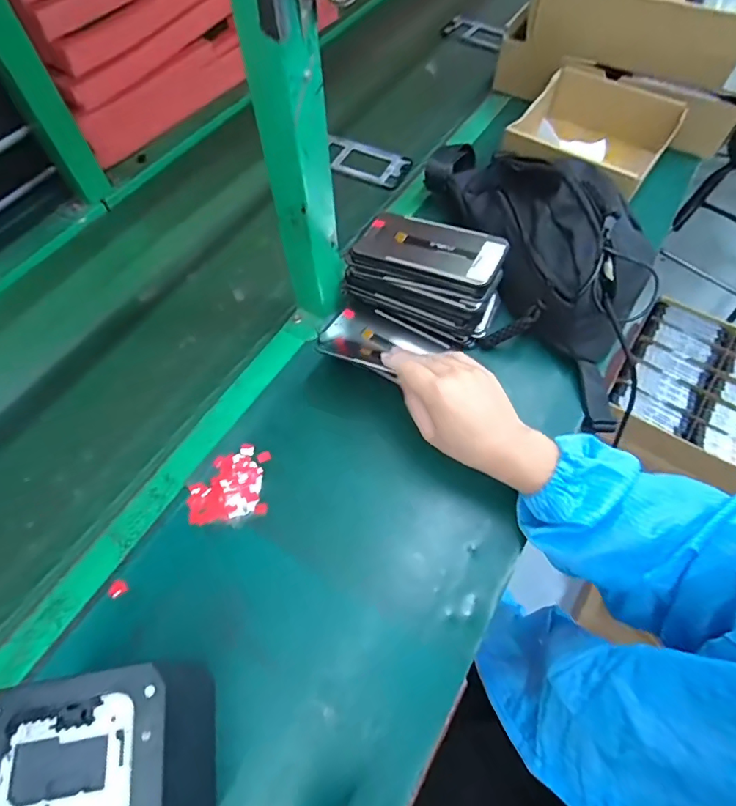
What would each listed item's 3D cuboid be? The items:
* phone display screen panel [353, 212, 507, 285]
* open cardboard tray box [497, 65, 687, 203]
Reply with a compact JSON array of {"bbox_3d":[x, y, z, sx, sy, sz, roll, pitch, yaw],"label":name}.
[{"bbox_3d":[0.063,-0.165,0.507,0.156,0.011,0.068,26,69,23],"label":"phone display screen panel"},{"bbox_3d":[0.305,-0.355,0.664,0.187,0.089,0.202,30,65,15],"label":"open cardboard tray box"}]

